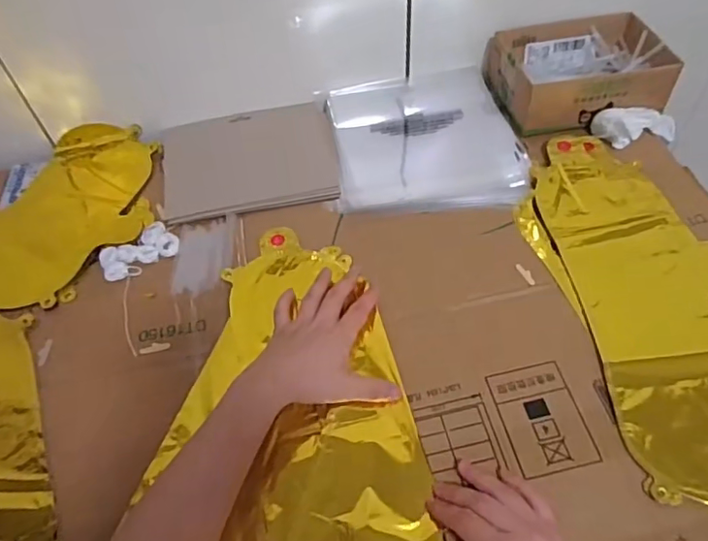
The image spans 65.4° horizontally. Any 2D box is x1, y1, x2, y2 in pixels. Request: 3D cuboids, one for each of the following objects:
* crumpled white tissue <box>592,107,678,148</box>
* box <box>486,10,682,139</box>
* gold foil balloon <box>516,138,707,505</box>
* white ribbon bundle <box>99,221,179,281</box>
[{"bbox_3d":[0.332,-0.169,0.640,0.100,0.034,0.039,-4,54,-16],"label":"crumpled white tissue"},{"bbox_3d":[0.266,-0.242,0.665,0.191,0.057,0.139,-5,55,0],"label":"box"},{"bbox_3d":[0.300,0.029,0.501,0.206,0.013,0.422,-11,55,-4],"label":"gold foil balloon"},{"bbox_3d":[-0.227,-0.021,0.582,0.078,0.010,0.044,-28,58,-15],"label":"white ribbon bundle"}]

